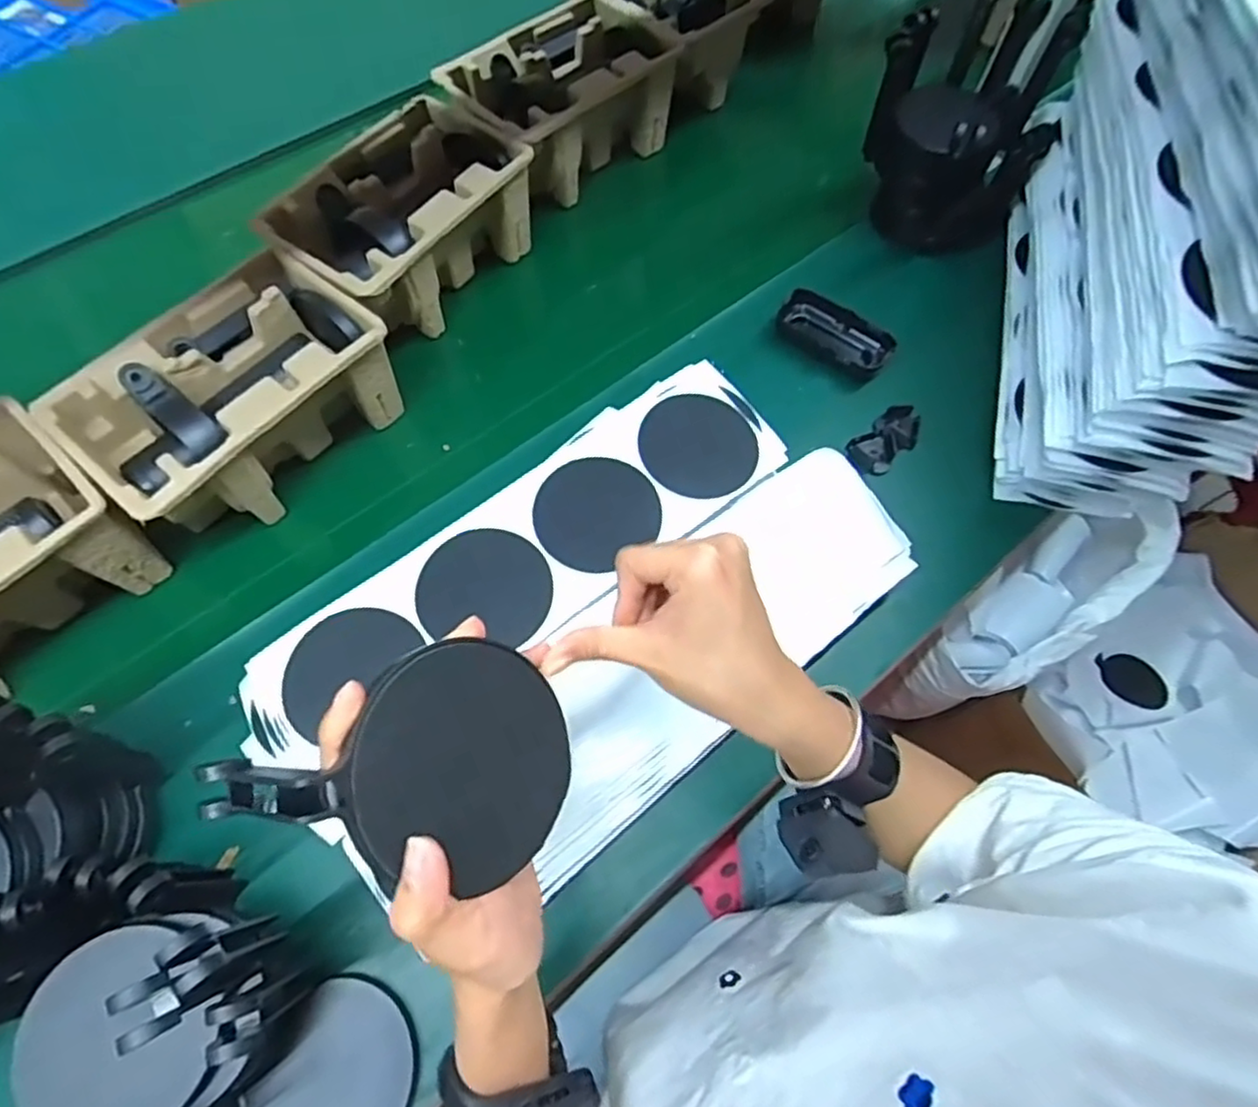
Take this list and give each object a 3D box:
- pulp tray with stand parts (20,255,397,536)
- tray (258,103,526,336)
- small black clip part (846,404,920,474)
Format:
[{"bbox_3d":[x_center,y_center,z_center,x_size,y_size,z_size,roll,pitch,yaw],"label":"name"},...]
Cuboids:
[{"bbox_3d":[-0.313,-0.113,0.552,0.139,0.120,0.214,35,68,15],"label":"pulp tray with stand parts"},{"bbox_3d":[-0.207,-0.296,0.642,0.143,0.126,0.224,32,67,14],"label":"tray"},{"bbox_3d":[0.228,-0.101,0.591,0.080,0.009,0.039,-38,70,-18],"label":"small black clip part"}]

